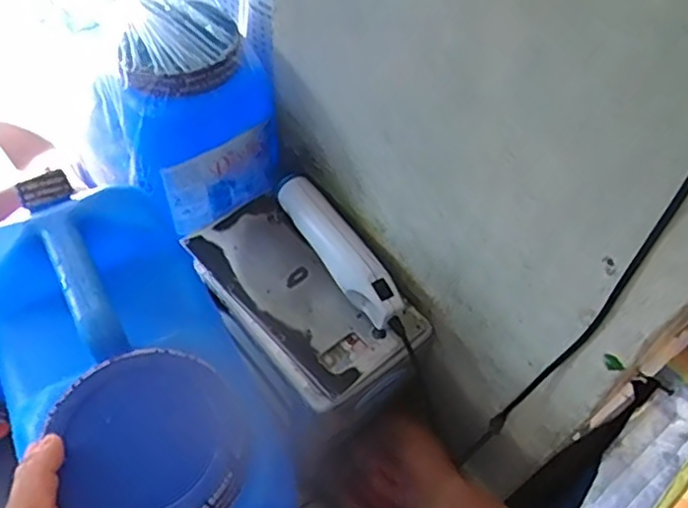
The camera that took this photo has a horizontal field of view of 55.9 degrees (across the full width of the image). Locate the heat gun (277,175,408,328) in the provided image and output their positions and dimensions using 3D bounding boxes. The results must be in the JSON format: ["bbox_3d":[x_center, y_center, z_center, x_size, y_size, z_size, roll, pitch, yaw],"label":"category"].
[{"bbox_3d":[-0.004,-0.008,0.657,0.045,0.034,0.191,-26,60,-21],"label":"heat gun"}]

